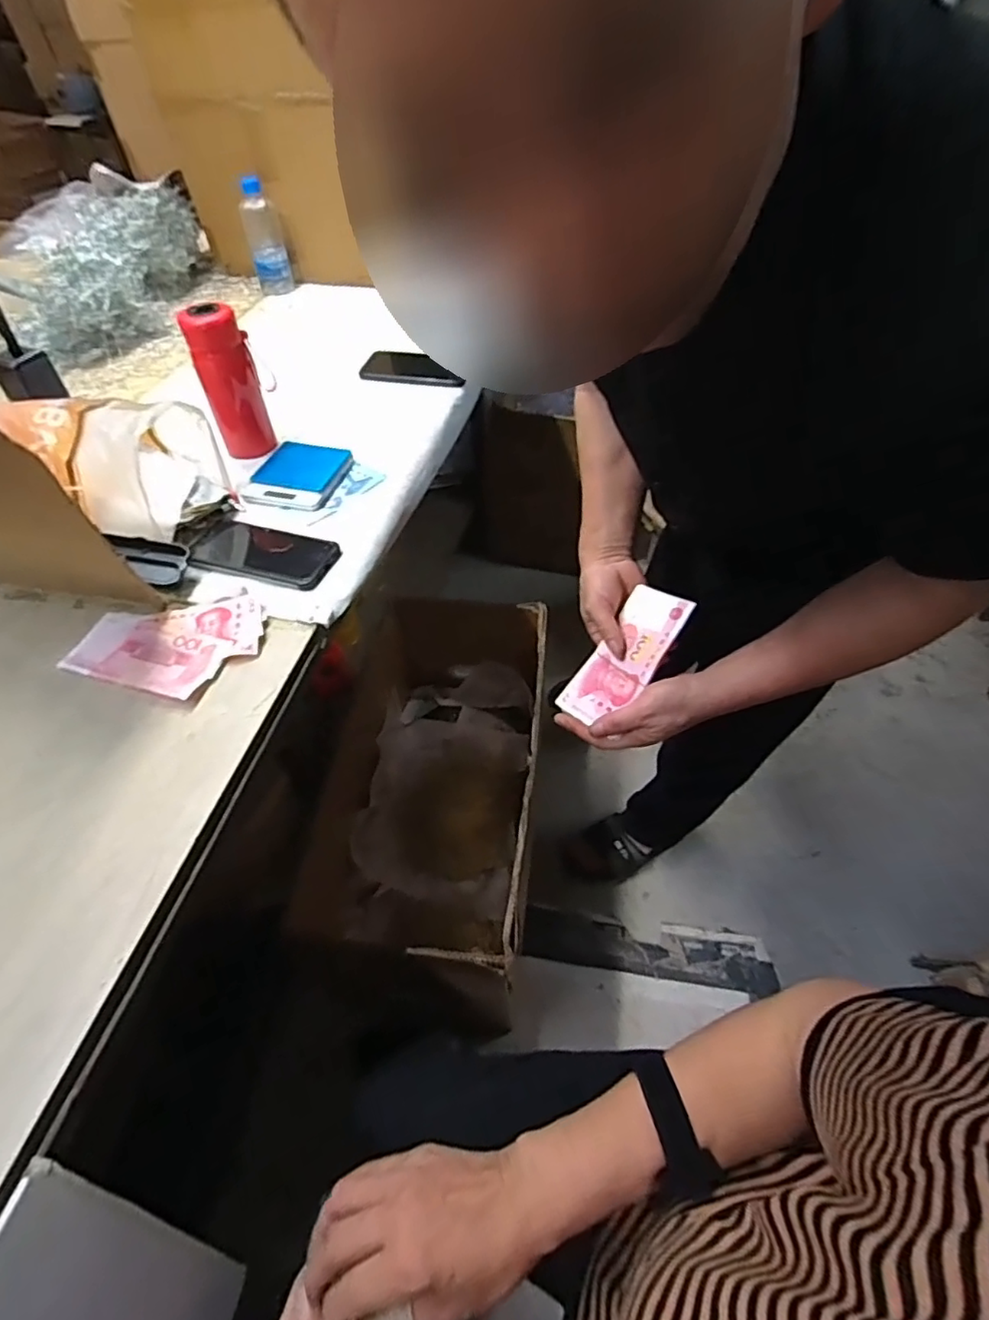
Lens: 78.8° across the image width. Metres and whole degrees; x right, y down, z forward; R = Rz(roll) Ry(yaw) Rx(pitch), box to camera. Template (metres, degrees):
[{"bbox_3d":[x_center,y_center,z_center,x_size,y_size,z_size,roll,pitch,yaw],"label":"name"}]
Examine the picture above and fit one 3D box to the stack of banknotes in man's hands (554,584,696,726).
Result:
[{"bbox_3d":[0.135,-0.003,0.623,0.160,0.012,0.073,-54,46,4],"label":"stack of banknotes in man's hands"}]

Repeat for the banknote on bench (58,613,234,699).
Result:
[{"bbox_3d":[-0.344,-0.004,0.596,0.153,0.008,0.076,14,53,13],"label":"banknote on bench"}]

